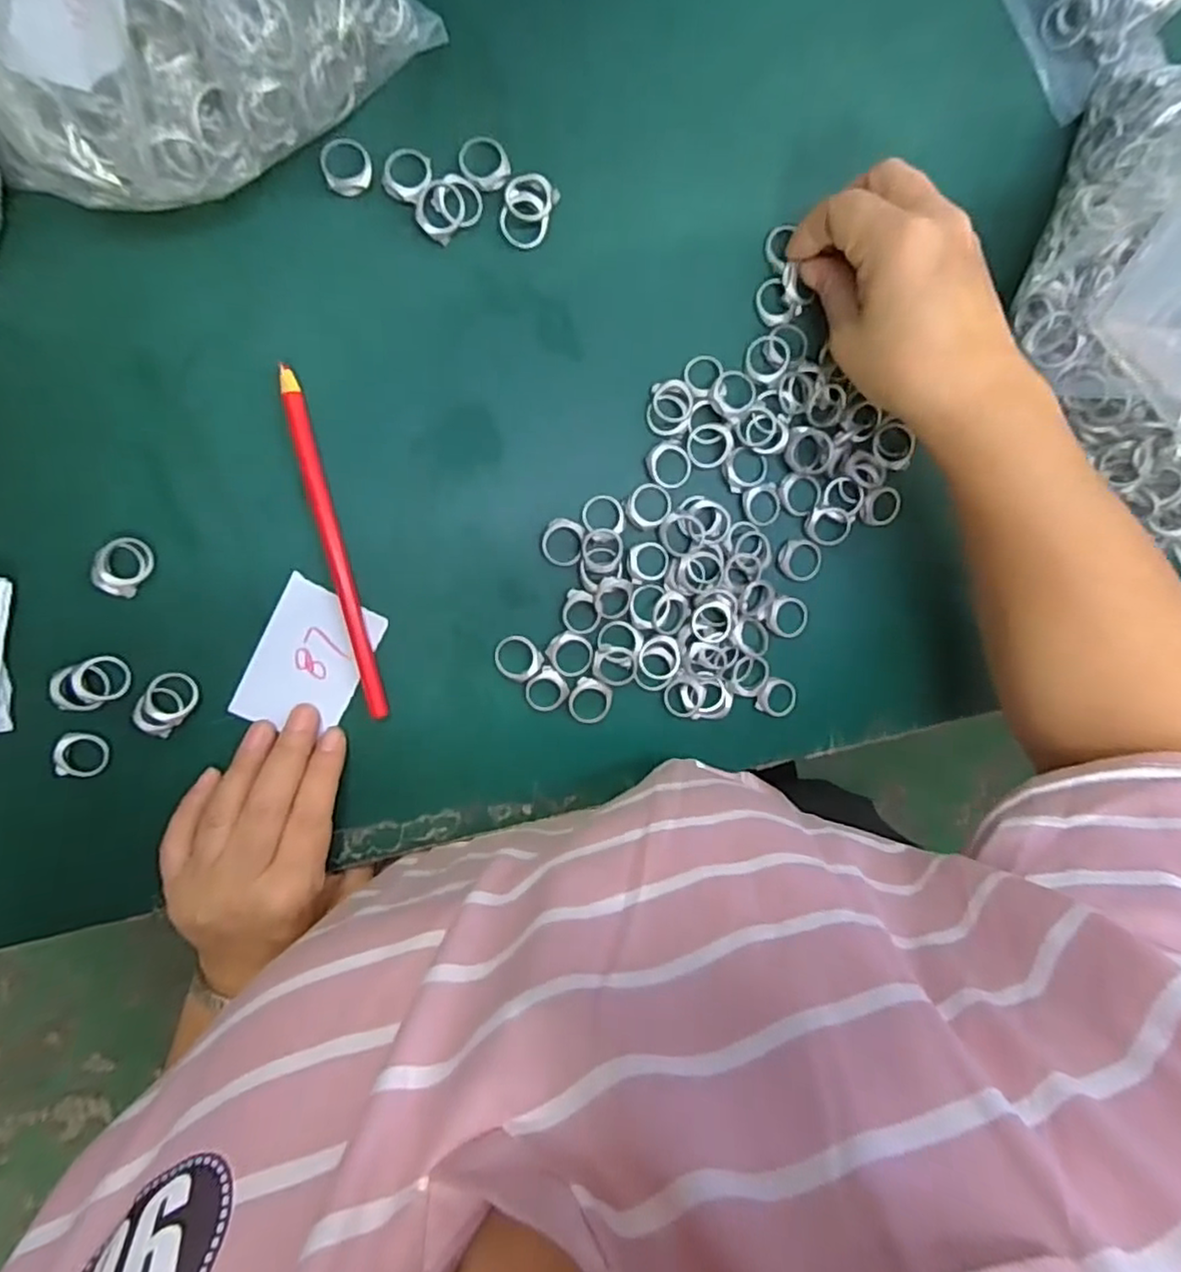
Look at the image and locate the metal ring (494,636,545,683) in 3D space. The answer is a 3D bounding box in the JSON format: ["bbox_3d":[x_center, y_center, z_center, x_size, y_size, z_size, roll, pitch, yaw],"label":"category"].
[{"bbox_3d":[-0.037,0.012,0.339,0.021,0.004,0.024,-45,100,0],"label":"metal ring"}]

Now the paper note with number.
[{"bbox_3d":[-0.140,0.013,0.330,0.050,0.004,0.074,27,93,-10],"label":"paper note with number"}]

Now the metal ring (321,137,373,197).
[{"bbox_3d":[-0.111,-0.215,0.301,0.022,0.004,0.026,-7,98,-7],"label":"metal ring"}]

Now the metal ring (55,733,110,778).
[{"bbox_3d":[-0.241,0.057,0.313,0.020,0.006,0.021,-1,97,-7],"label":"metal ring"}]

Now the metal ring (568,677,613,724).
[{"bbox_3d":[0.000,0.035,0.347,0.022,0.004,0.023,-1,97,-7],"label":"metal ring"}]

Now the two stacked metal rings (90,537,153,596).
[{"bbox_3d":[-0.219,-0.033,0.309,0.022,0.009,0.026,24,94,-10],"label":"two stacked metal rings"}]

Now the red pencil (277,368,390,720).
[{"bbox_3d":[-0.124,-0.042,0.321,0.010,0.011,0.169,-13,99,-6],"label":"red pencil"}]

